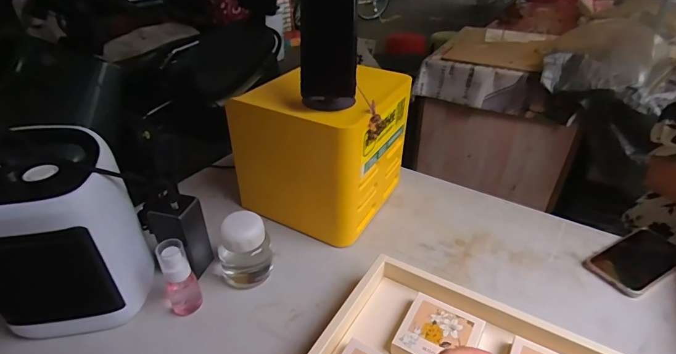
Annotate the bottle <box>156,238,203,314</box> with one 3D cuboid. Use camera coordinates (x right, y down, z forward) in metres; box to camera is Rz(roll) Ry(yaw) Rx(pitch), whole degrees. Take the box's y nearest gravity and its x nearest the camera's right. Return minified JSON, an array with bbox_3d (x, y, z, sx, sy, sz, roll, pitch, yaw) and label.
[{"bbox_3d":[-0.212,0.136,0.488,0.041,0.124,0.030,-20,36,-26],"label":"bottle"}]

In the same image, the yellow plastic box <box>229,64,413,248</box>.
[{"bbox_3d":[-0.025,-0.050,0.665,0.241,0.240,0.220,14,35,24],"label":"yellow plastic box"}]

